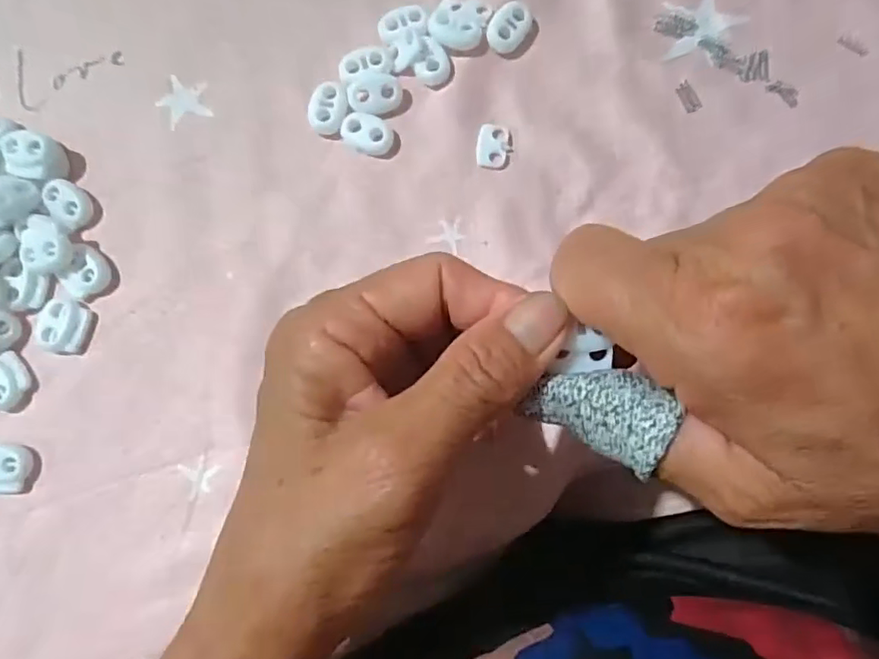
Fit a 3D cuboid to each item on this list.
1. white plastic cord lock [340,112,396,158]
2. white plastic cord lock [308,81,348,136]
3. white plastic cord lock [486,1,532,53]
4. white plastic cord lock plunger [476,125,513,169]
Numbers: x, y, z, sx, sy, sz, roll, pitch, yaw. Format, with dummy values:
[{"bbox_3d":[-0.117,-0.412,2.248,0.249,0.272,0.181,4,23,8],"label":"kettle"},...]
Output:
[{"bbox_3d":[-0.030,-0.080,0.243,0.022,0.005,0.015,19,83,6],"label":"white plastic cord lock"},{"bbox_3d":[-0.046,-0.092,0.245,0.015,0.007,0.020,5,82,4],"label":"white plastic cord lock"},{"bbox_3d":[0.029,-0.126,0.245,0.020,0.005,0.016,-44,104,5],"label":"white plastic cord lock"},{"bbox_3d":[0.022,-0.075,0.241,0.014,0.004,0.018,3,82,4],"label":"white plastic cord lock plunger"}]

